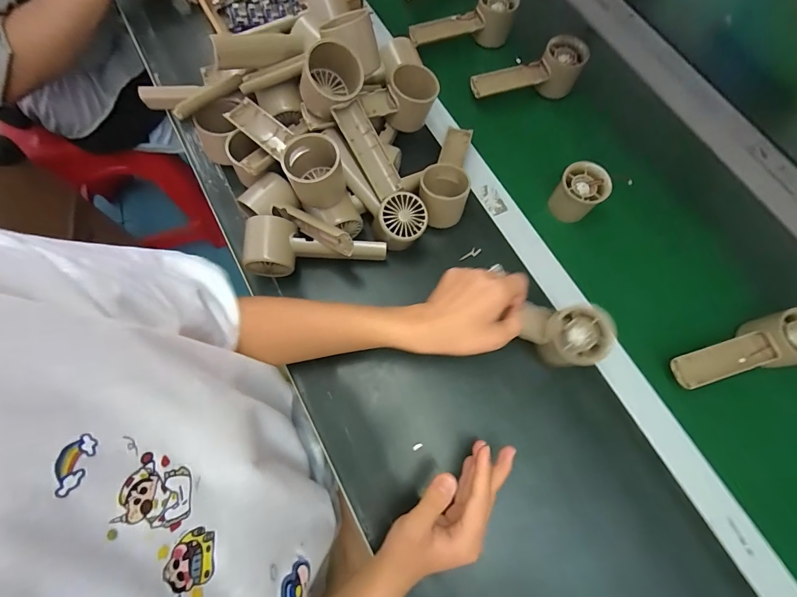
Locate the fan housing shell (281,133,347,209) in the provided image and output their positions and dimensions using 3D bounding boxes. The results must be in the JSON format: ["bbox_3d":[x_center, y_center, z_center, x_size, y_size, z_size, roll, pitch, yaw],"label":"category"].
[{"bbox_3d":[-0.087,-0.130,0.391,0.058,0.056,0.053,-14,73,-5],"label":"fan housing shell"}]

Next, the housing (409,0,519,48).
[{"bbox_3d":[0.095,-0.400,0.551,0.158,0.059,0.053,-25,74,-8],"label":"housing"}]

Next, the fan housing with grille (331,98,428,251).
[{"bbox_3d":[-0.021,-0.135,0.420,0.054,0.054,0.161,-26,98,-7],"label":"fan housing with grille"}]

